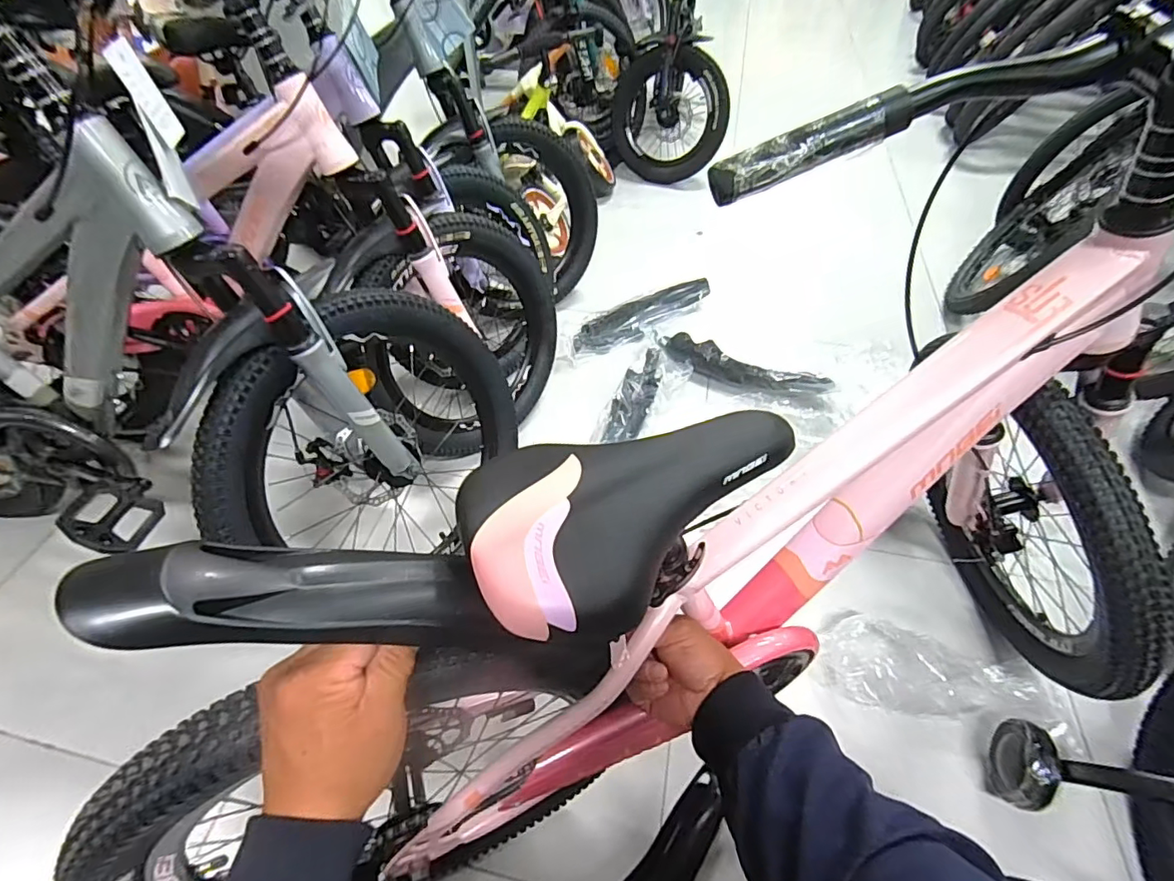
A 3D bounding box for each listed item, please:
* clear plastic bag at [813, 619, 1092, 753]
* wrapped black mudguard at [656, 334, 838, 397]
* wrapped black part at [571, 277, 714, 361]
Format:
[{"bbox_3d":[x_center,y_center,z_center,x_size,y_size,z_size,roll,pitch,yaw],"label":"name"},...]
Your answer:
[{"bbox_3d":[0.550,0.369,0.846,0.355,0.056,0.136,9,50,8],"label":"clear plastic bag"},{"bbox_3d":[0.354,-0.163,1.268,0.397,0.086,0.079,25,54,20],"label":"wrapped black mudguard"},{"bbox_3d":[0.149,-0.322,1.394,0.433,0.049,0.080,-26,54,-21],"label":"wrapped black part"}]

